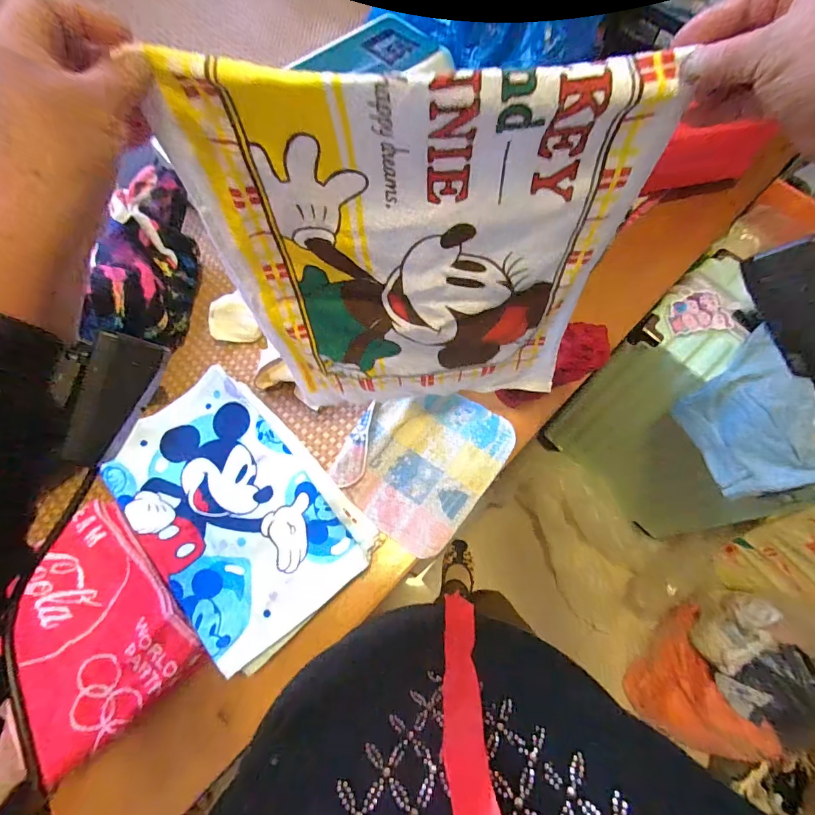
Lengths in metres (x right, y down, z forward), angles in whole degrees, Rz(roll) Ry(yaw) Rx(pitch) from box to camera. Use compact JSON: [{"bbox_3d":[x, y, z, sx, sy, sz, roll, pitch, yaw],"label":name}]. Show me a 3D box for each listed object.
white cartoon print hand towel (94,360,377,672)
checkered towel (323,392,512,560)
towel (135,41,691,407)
[{"bbox_3d":[-0.225,0.123,0.572,0.222,0.052,0.349,-40,74,-15],"label":"white cartoon print hand towel"},{"bbox_3d":[0.024,0.072,0.636,0.198,0.027,0.230,36,73,4],"label":"checkered towel"},{"bbox_3d":[0.011,-0.118,0.403,0.318,0.351,0.068,-8,68,-4],"label":"towel"}]

